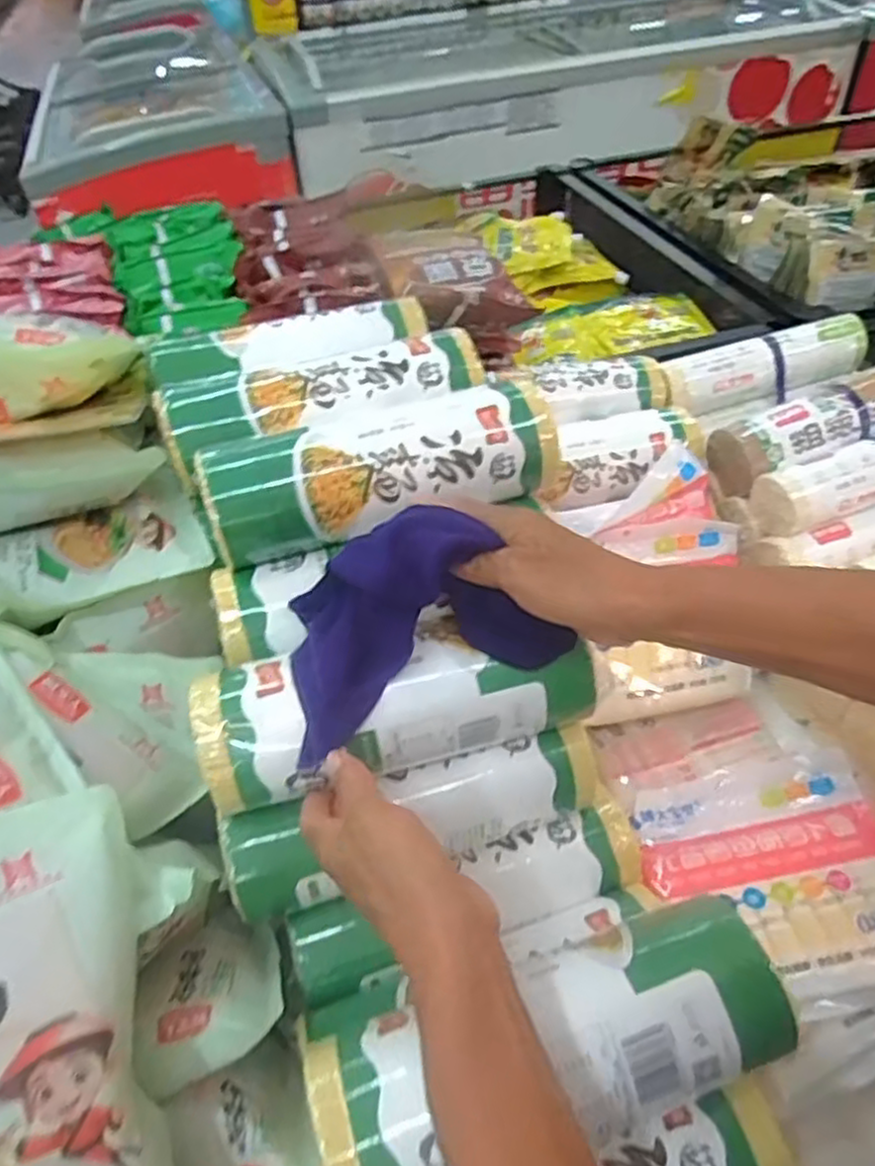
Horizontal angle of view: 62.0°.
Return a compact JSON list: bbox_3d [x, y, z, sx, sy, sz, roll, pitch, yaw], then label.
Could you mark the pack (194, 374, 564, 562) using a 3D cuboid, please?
[{"bbox_3d":[-0.036,-0.074,0.493,0.246,0.066,0.067,-11,46,-6],"label":"pack"}]

